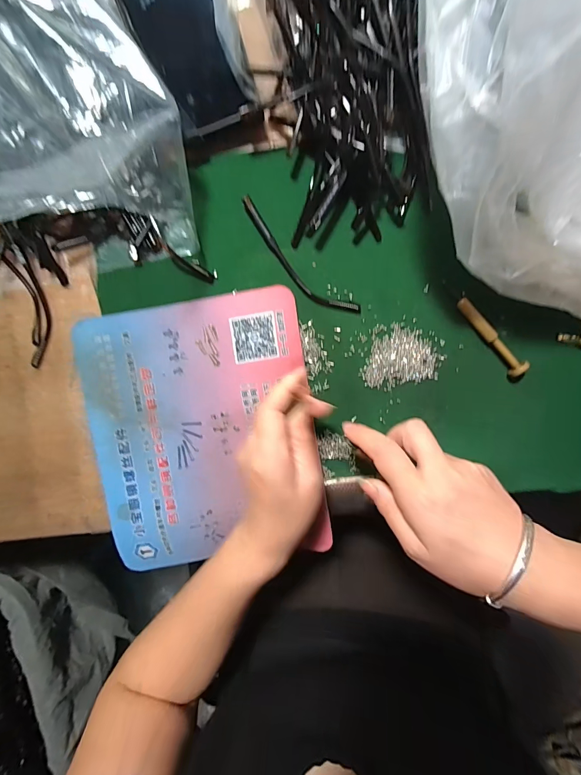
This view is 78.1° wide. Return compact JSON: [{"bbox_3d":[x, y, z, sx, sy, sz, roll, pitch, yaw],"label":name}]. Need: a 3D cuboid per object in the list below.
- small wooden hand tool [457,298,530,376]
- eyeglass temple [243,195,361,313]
[{"bbox_3d":[0.162,-0.042,0.289,0.012,0.014,0.074,-38,91,7],"label":"small wooden hand tool"},{"bbox_3d":[0.004,-0.105,0.302,0.133,0.004,0.024,44,97,0],"label":"eyeglass temple"}]

